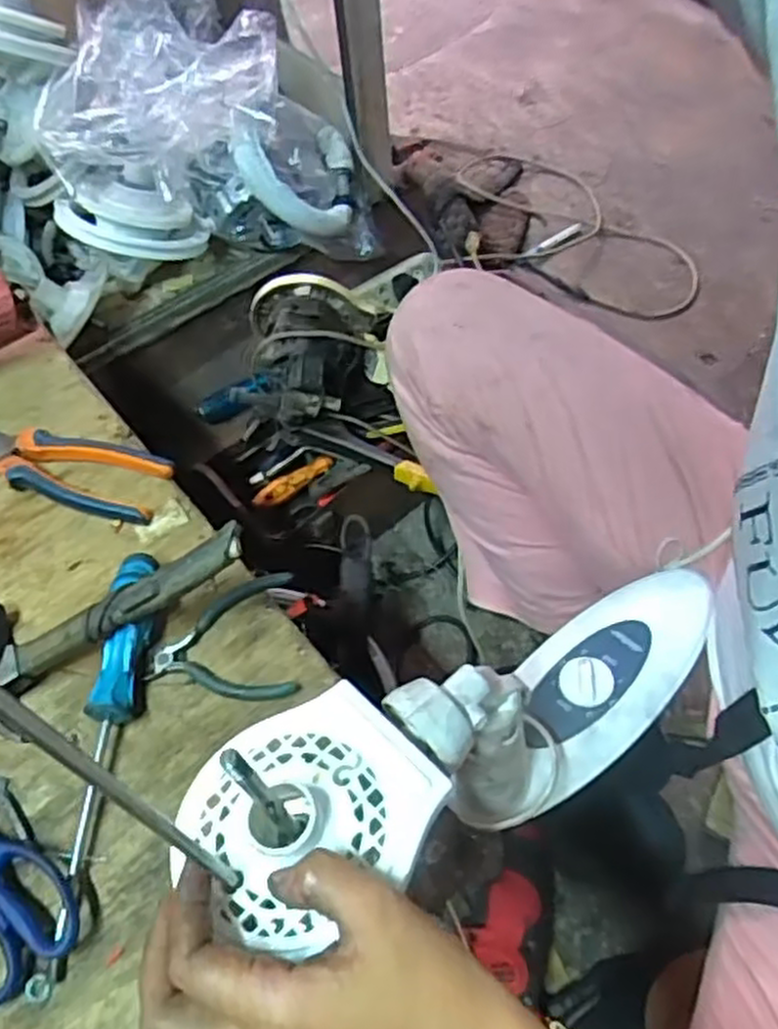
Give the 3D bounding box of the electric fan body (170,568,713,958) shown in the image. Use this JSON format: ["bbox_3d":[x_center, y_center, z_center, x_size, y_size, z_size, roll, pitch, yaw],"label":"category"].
[{"bbox_3d":[0.069,0.118,0.440,0.371,0.107,0.094,-5,48,-44],"label":"electric fan body"}]

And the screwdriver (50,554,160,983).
[{"bbox_3d":[-0.179,0.138,0.471,0.030,0.036,0.245,4,58,7],"label":"screwdriver"}]

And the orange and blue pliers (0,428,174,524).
[{"bbox_3d":[-0.263,-0.040,0.599,0.186,0.018,0.058,14,60,13],"label":"orange and blue pliers"}]

